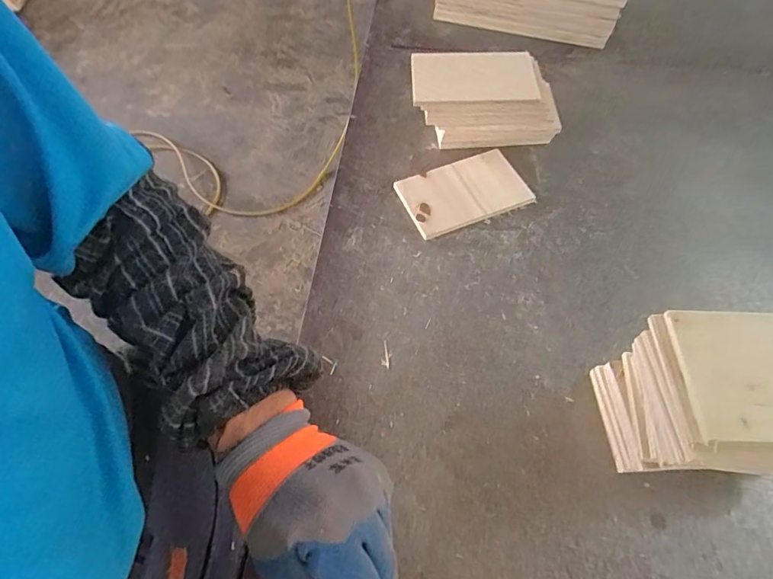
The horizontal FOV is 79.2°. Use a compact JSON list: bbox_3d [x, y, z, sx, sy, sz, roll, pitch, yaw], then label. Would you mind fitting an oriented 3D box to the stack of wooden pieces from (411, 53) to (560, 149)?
[{"bbox_3d":[0.155,-0.303,0.759,0.231,0.111,0.113,-2,59,-2],"label":"stack of wooden pieces"}]

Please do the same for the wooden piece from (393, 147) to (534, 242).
[{"bbox_3d":[0.117,-0.148,0.716,0.185,0.017,0.115,-23,60,-10],"label":"wooden piece"}]

